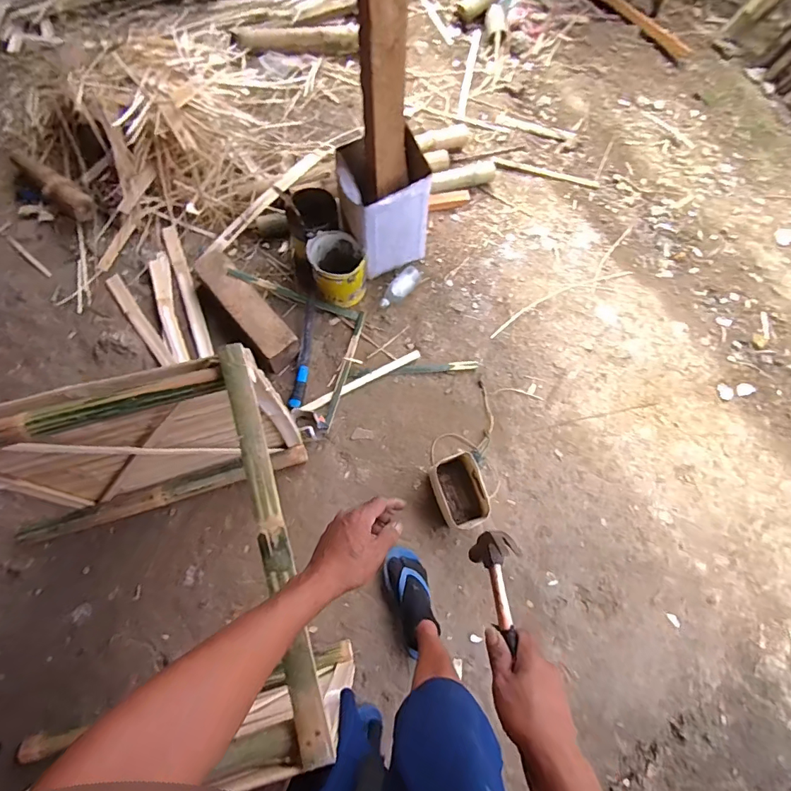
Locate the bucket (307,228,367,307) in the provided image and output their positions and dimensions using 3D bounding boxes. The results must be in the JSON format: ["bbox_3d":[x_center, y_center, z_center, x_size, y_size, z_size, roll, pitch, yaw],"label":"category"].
[{"bbox_3d":[-0.186,-0.415,1.471,0.178,0.159,0.215,-11,72,-5],"label":"bucket"}]

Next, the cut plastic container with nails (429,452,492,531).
[{"bbox_3d":[0.177,0.267,1.249,0.130,0.112,0.192,-18,72,-7],"label":"cut plastic container with nails"}]

